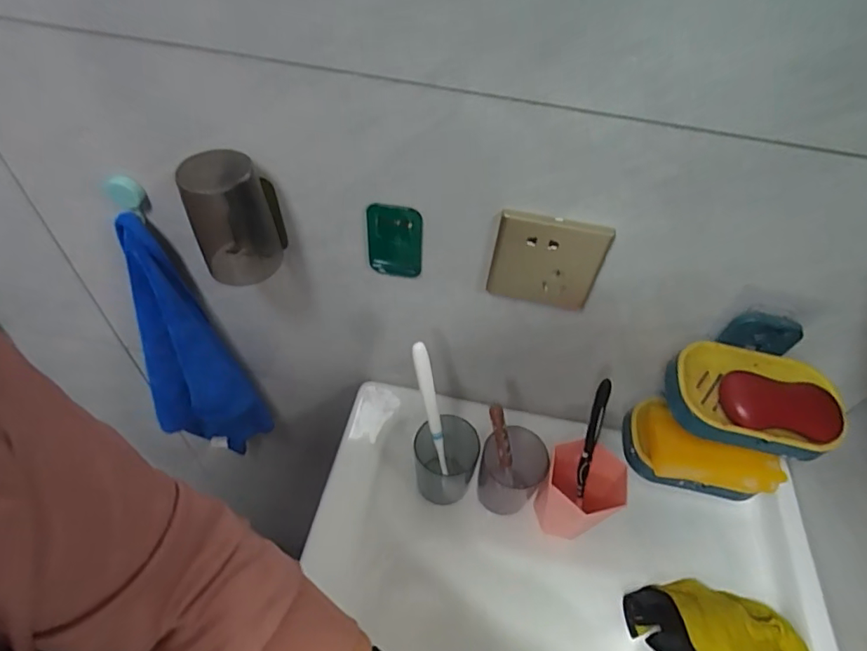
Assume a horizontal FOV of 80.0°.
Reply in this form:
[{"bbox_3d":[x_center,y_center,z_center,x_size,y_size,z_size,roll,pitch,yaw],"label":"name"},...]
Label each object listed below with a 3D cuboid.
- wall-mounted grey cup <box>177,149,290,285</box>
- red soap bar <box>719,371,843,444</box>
[{"bbox_3d":[-0.156,-0.088,0.408,0.062,0.101,0.052,-6,52,-10],"label":"wall-mounted grey cup"},{"bbox_3d":[0.267,0.063,0.397,0.082,0.016,0.043,11,51,4],"label":"red soap bar"}]

